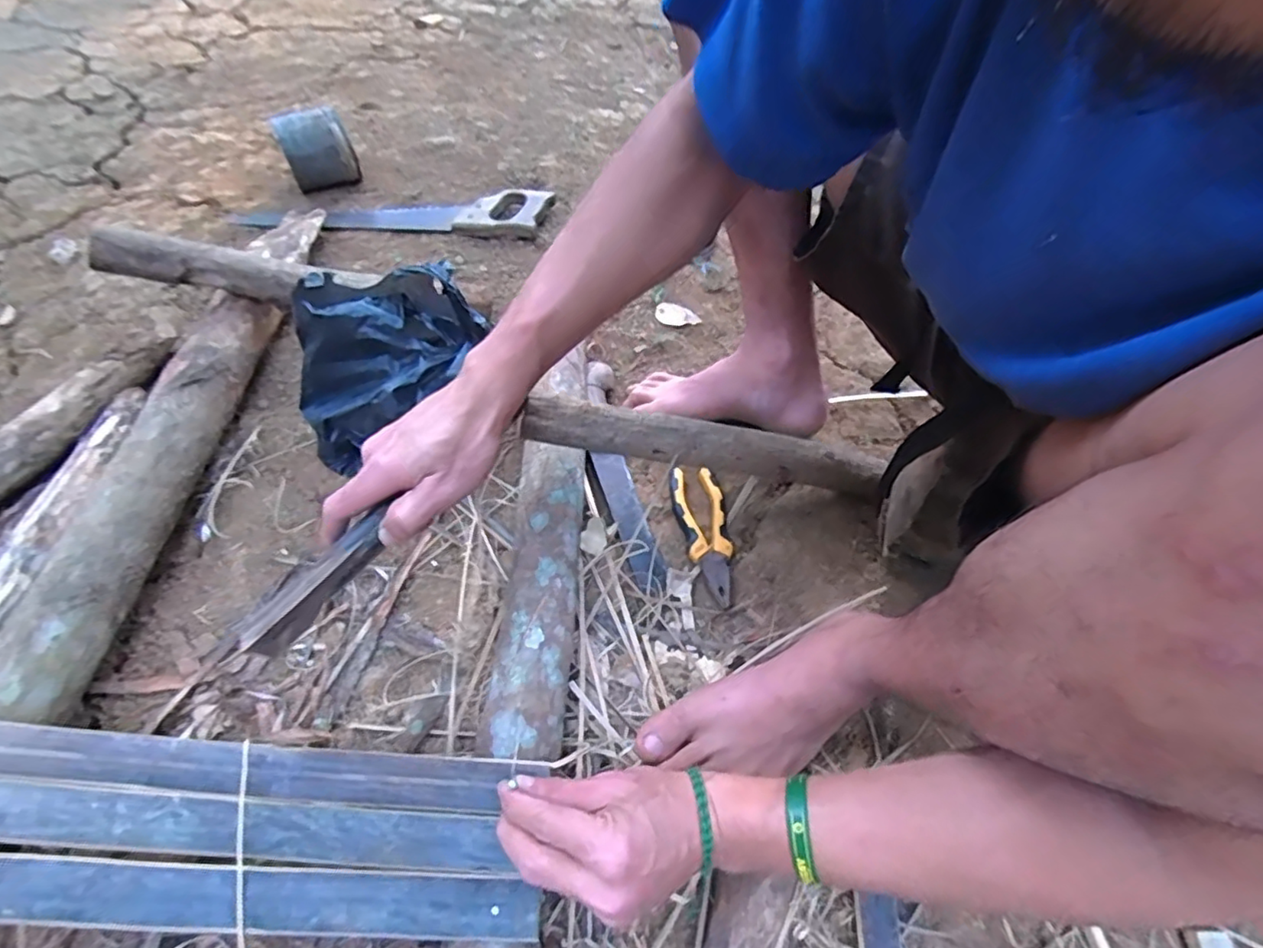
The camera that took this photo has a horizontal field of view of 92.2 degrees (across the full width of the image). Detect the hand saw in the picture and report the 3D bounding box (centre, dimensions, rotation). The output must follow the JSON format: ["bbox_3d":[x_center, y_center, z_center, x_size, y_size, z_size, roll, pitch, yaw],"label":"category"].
[{"bbox_3d":[-0.326,-0.362,0.837,0.427,0.018,0.090,-3,57,-5],"label":"hand saw"}]

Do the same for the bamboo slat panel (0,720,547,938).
[{"bbox_3d":[-0.258,0.217,0.373,0.396,0.008,0.098,6,56,-1],"label":"bamboo slat panel"}]

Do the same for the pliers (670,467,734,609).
[{"bbox_3d":[0.069,0.058,0.593,0.050,0.020,0.145,-2,57,-4],"label":"pliers"}]

